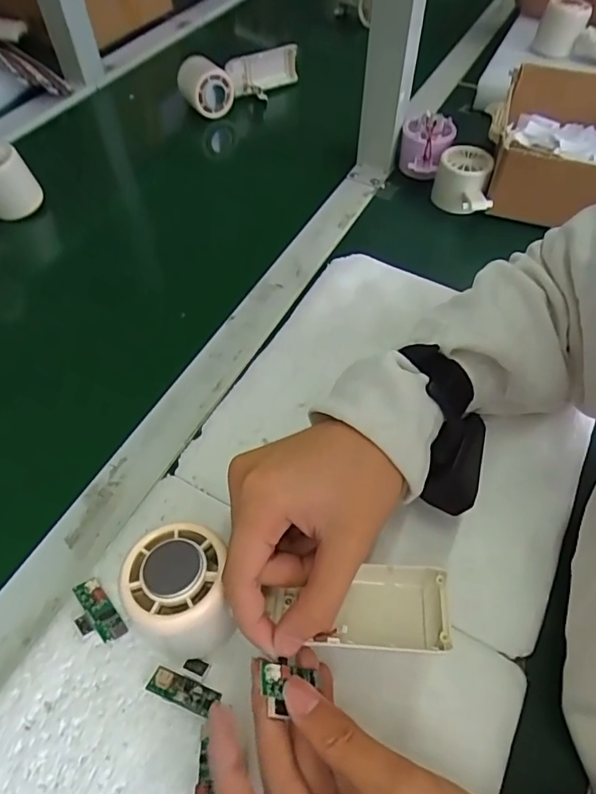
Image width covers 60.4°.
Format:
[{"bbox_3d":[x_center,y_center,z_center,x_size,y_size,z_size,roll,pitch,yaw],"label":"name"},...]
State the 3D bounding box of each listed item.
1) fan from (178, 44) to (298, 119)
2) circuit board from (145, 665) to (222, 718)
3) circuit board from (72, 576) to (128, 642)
[{"bbox_3d":[-0.073,-0.419,0.668,0.157,0.072,0.048,-34,61,-22],"label":"fan"},{"bbox_3d":[-0.062,0.157,0.273,0.037,0.007,0.013,17,55,12],"label":"circuit board"},{"bbox_3d":[-0.115,0.125,0.293,0.020,0.011,0.039,-35,61,-23],"label":"circuit board"}]

